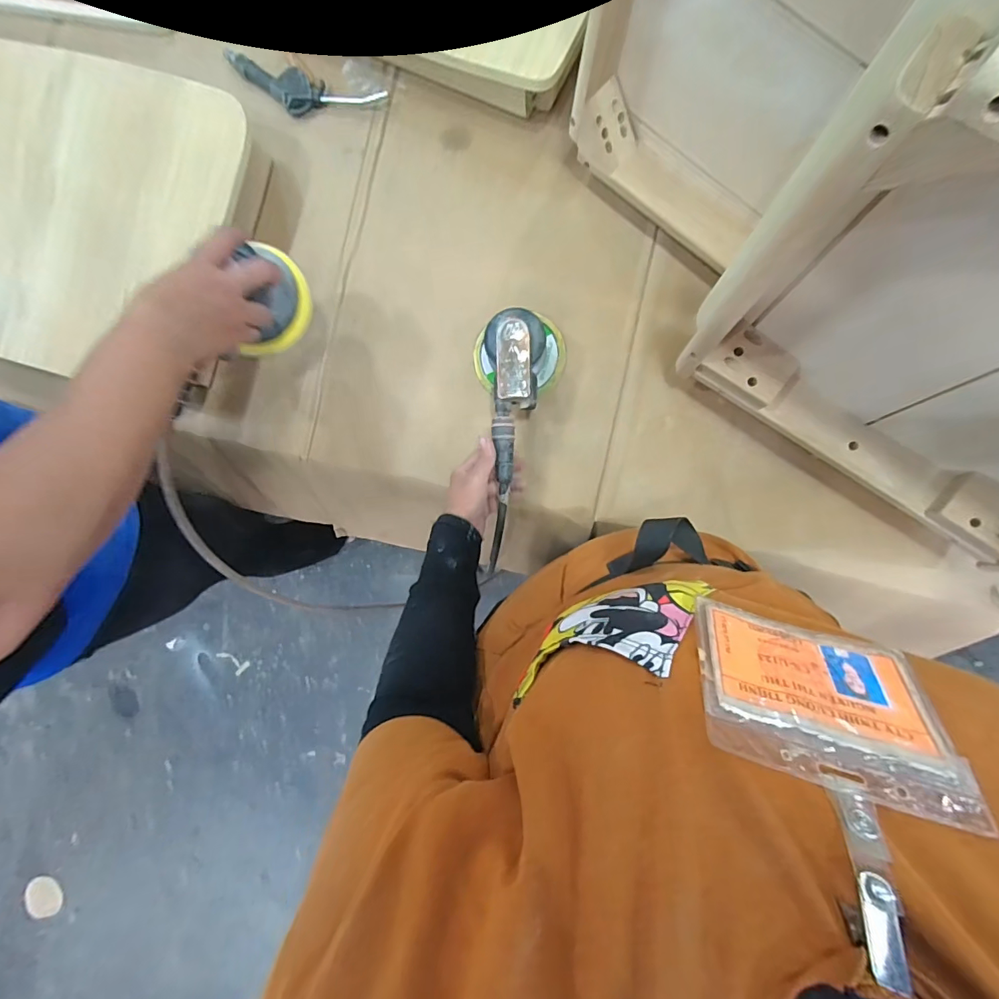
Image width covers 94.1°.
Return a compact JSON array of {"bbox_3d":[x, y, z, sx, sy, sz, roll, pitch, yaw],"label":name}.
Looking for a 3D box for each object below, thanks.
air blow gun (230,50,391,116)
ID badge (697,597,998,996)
[{"bbox_3d":[-0.268,-0.546,0.618,0.218,0.023,0.058,16,89,5],"label":"air blow gun"},{"bbox_3d":[0.133,0.099,0.187,0.098,0.132,0.008,14,124,8],"label":"ID badge"}]

